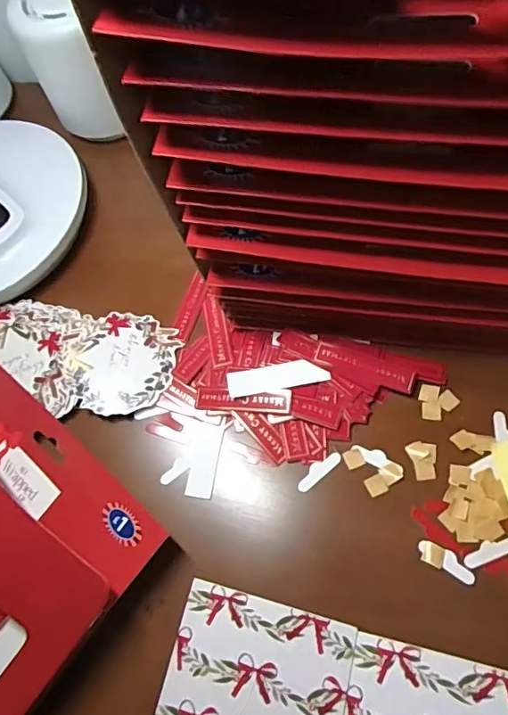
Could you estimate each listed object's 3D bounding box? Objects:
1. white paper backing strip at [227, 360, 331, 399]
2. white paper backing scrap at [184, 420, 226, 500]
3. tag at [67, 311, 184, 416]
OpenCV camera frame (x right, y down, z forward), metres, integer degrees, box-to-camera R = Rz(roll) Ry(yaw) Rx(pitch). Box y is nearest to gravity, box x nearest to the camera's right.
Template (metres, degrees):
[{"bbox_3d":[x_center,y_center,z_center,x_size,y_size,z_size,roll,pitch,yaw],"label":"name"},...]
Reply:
[{"bbox_3d":[0.014,0.011,0.295,0.057,0.004,0.015,-11,76,3],"label":"white paper backing strip"},{"bbox_3d":[-0.029,0.059,0.292,0.018,0.004,0.044,6,67,10],"label":"white paper backing scrap"},{"bbox_3d":[-0.083,0.003,0.317,0.065,0.007,0.066,-3,66,7],"label":"tag"}]

